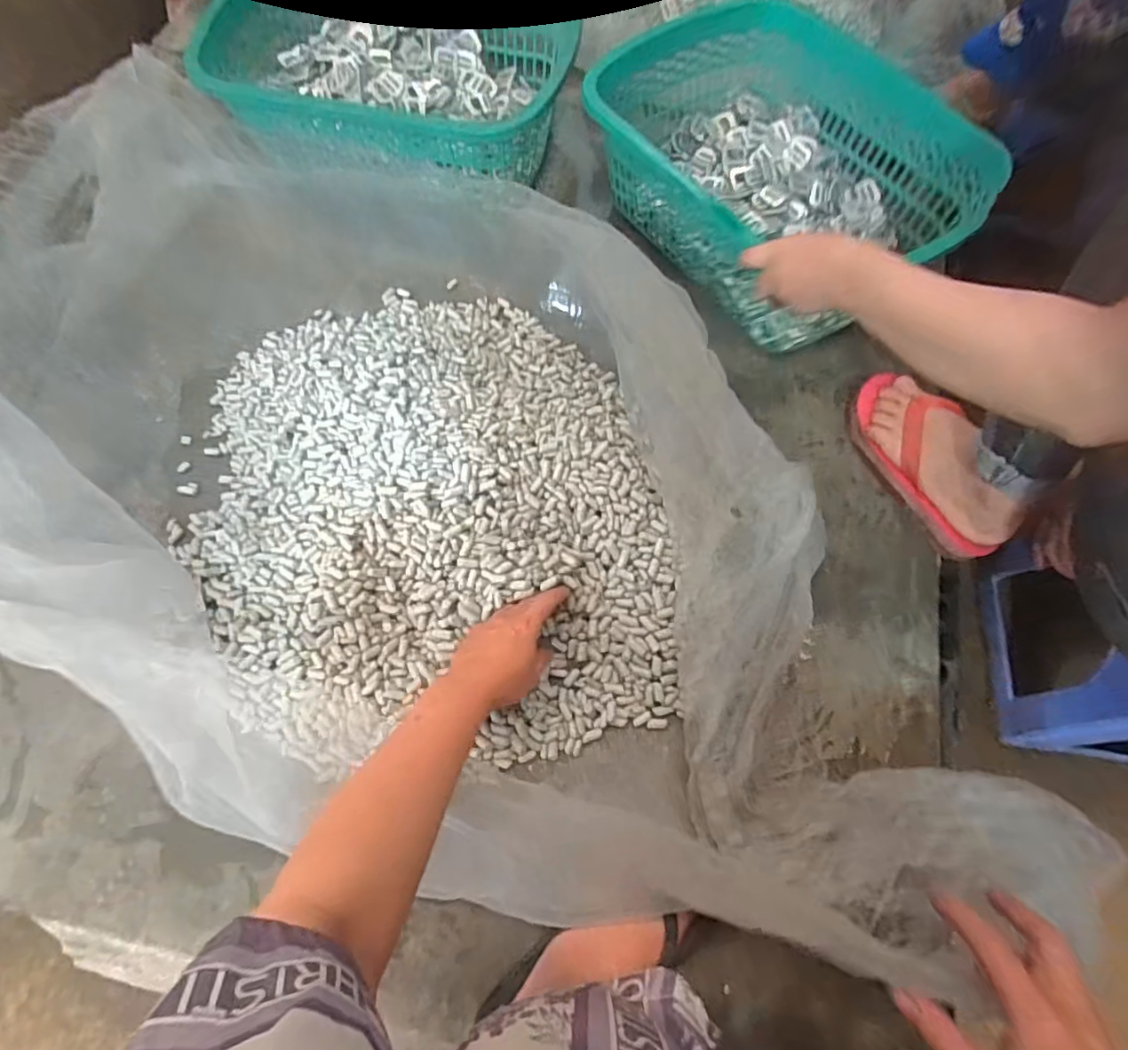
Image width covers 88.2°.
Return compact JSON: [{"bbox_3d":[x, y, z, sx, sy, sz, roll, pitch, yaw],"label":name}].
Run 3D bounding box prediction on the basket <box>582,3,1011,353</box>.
[{"bbox_3d":[0.248,-0.437,0.733,0.310,0.168,0.393,-32,72,-13],"label":"basket"}]

